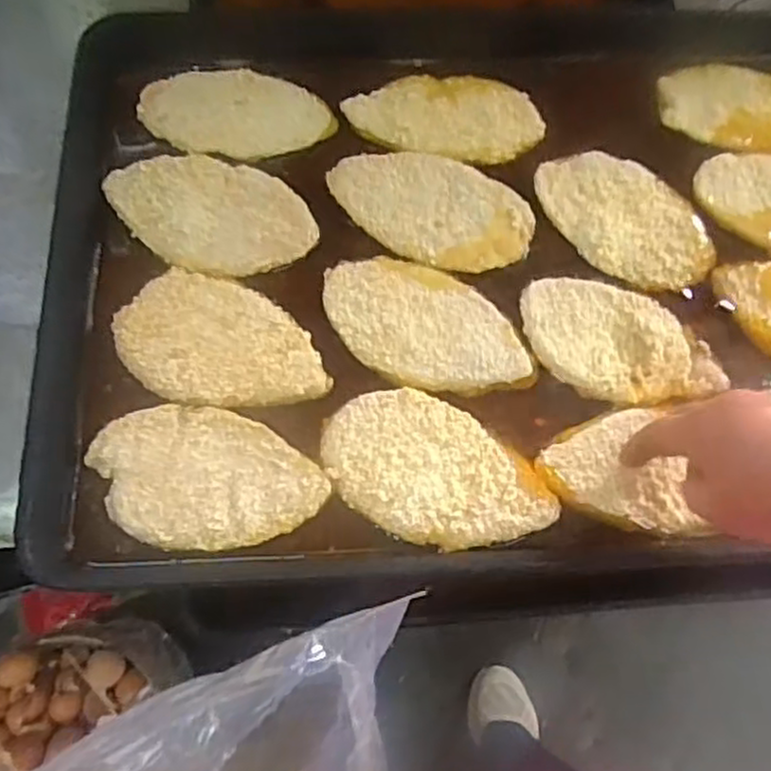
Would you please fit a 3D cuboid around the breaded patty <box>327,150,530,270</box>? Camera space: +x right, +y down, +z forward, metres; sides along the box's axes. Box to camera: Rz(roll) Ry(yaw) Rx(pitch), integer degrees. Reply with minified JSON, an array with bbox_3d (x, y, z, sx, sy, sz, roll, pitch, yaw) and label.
[{"bbox_3d":[0.032,-0.127,0.527,0.143,0.005,0.083,32,72,10],"label":"breaded patty"}]

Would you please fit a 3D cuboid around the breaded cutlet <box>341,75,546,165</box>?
[{"bbox_3d":[0.044,-0.201,0.558,0.143,0.005,0.070,6,69,1],"label":"breaded cutlet"}]

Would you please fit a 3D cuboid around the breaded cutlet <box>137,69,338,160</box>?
[{"bbox_3d":[-0.109,-0.202,0.553,0.138,0.008,0.074,7,69,1],"label":"breaded cutlet"}]

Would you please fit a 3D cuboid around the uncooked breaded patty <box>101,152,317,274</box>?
[{"bbox_3d":[-0.122,-0.119,0.519,0.145,0.004,0.083,18,70,5],"label":"uncooked breaded patty"}]

